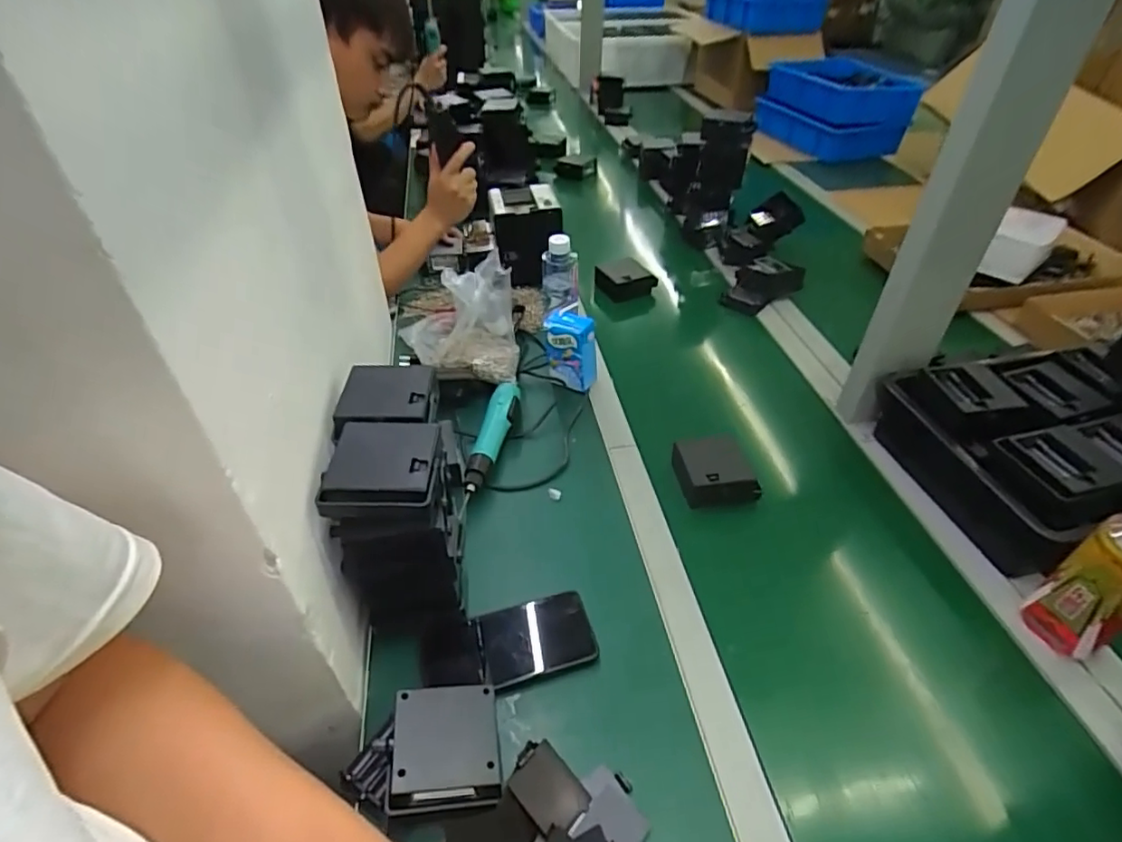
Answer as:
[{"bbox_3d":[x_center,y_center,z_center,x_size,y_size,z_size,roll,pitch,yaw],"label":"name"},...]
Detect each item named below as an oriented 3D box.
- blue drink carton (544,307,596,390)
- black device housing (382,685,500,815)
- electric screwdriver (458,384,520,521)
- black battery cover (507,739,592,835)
[{"bbox_3d":[0.015,-0.103,0.876,0.074,0.107,0.047,25,48,27],"label":"blue drink carton"},{"bbox_3d":[-0.092,0.262,0.479,0.078,0.028,0.088,-7,42,-6],"label":"black device housing"},{"bbox_3d":[-0.095,0.029,0.780,0.042,0.039,0.221,7,42,10],"label":"electric screwdriver"},{"bbox_3d":[-0.011,0.296,0.474,0.046,0.009,0.066,-36,84,-37],"label":"black battery cover"}]

